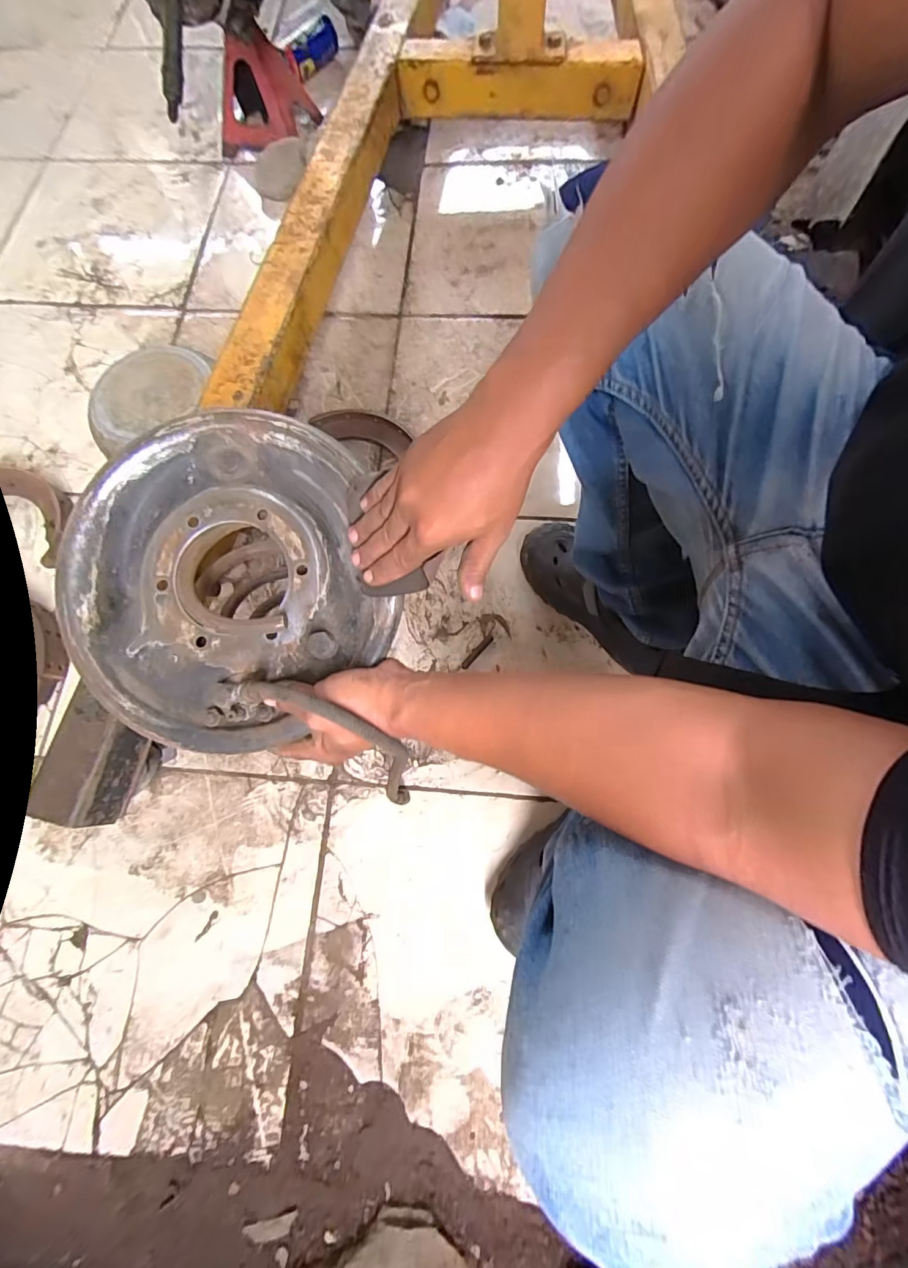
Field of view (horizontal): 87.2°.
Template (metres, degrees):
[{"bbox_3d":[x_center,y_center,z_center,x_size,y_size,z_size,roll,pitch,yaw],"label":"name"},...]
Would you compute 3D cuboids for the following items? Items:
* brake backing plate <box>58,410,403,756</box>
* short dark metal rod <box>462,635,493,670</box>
[{"bbox_3d":[-0.177,-0.043,0.374,0.248,0.059,0.252,-18,75,-6],"label":"brake backing plate"},{"bbox_3d":[0.033,0.026,0.669,0.010,0.007,0.061,40,77,10],"label":"short dark metal rod"}]

